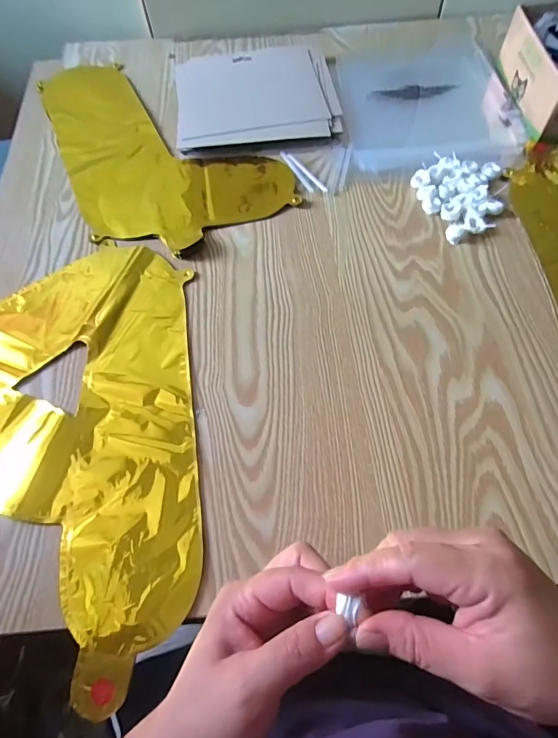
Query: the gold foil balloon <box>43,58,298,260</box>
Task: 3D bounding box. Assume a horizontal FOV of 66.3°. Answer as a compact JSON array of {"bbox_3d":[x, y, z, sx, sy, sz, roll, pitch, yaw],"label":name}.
[{"bbox_3d":[-0.172,-0.303,0.563,0.229,0.008,0.404,-28,64,-11],"label":"gold foil balloon"}]

